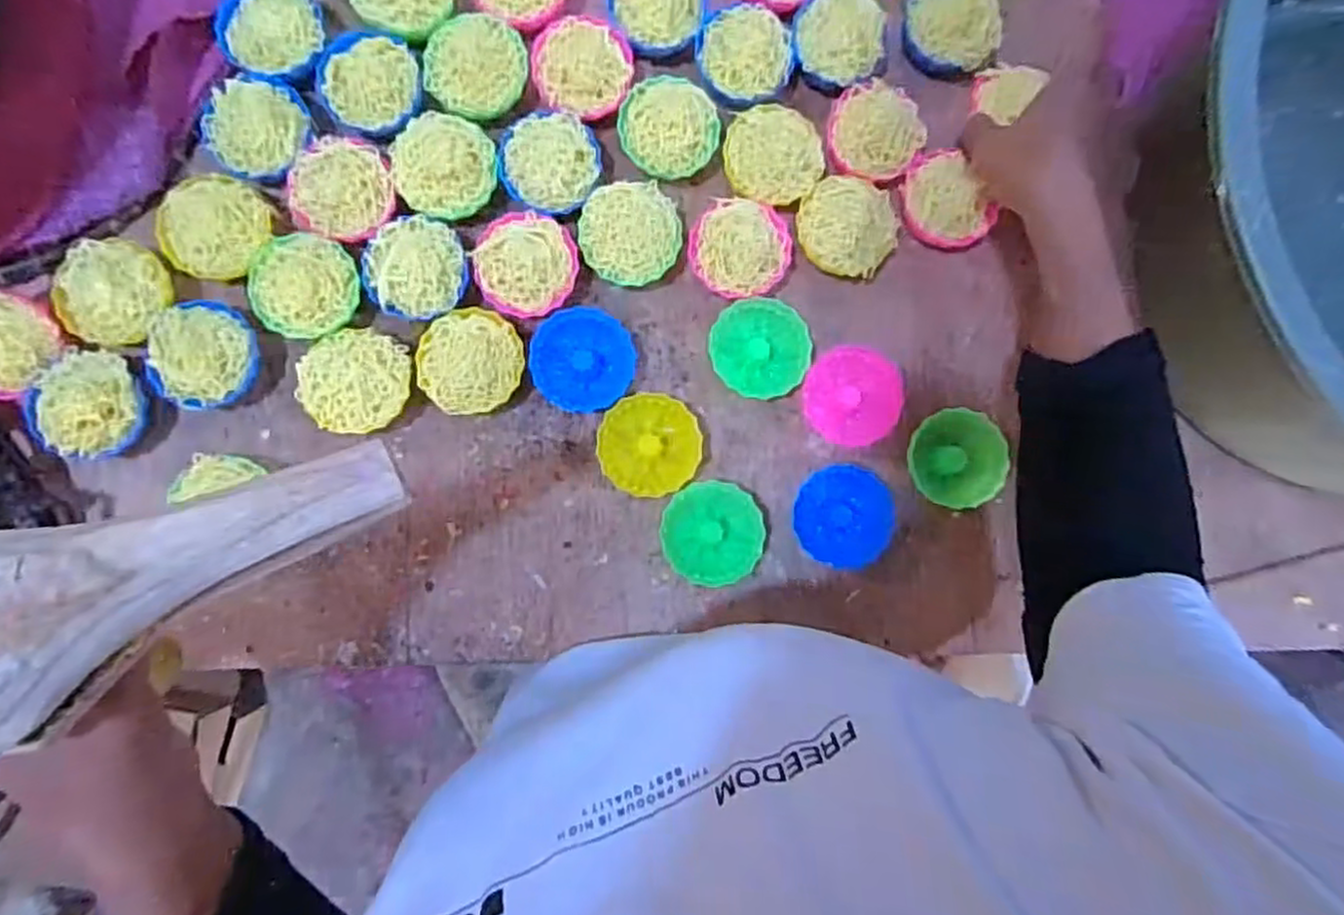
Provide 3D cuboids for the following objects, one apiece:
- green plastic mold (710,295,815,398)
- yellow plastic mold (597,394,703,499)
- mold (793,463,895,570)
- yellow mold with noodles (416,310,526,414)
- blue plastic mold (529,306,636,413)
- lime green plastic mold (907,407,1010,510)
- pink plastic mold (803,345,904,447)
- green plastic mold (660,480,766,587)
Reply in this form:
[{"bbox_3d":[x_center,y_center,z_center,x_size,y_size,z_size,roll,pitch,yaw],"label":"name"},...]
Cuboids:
[{"bbox_3d":[0.055,-0.068,0.465,0.062,0.025,0.058,0,85,-4],"label":"green plastic mold"},{"bbox_3d":[-0.014,-0.007,0.456,0.060,0.025,0.060,0,85,-4],"label":"yellow plastic mold"},{"bbox_3d":[0.105,0.037,0.462,0.059,0.028,0.061,2,84,-4],"label":"mold"},{"bbox_3d":[-0.121,-0.057,0.446,0.060,0.036,0.062,0,85,-4],"label":"yellow mold with noodles"},{"bbox_3d":[-0.055,-0.060,0.458,0.061,0.024,0.063,0,85,-4],"label":"blue plastic mold"},{"bbox_3d":[0.180,0.001,0.470,0.056,0.026,0.060,-35,88,-6],"label":"lime green plastic mold"},{"bbox_3d":[0.112,-0.038,0.467,0.058,0.029,0.060,0,85,-4],"label":"pink plastic mold"},{"bbox_3d":[0.024,0.047,0.455,0.060,0.028,0.060,0,85,-4],"label":"green plastic mold"}]

